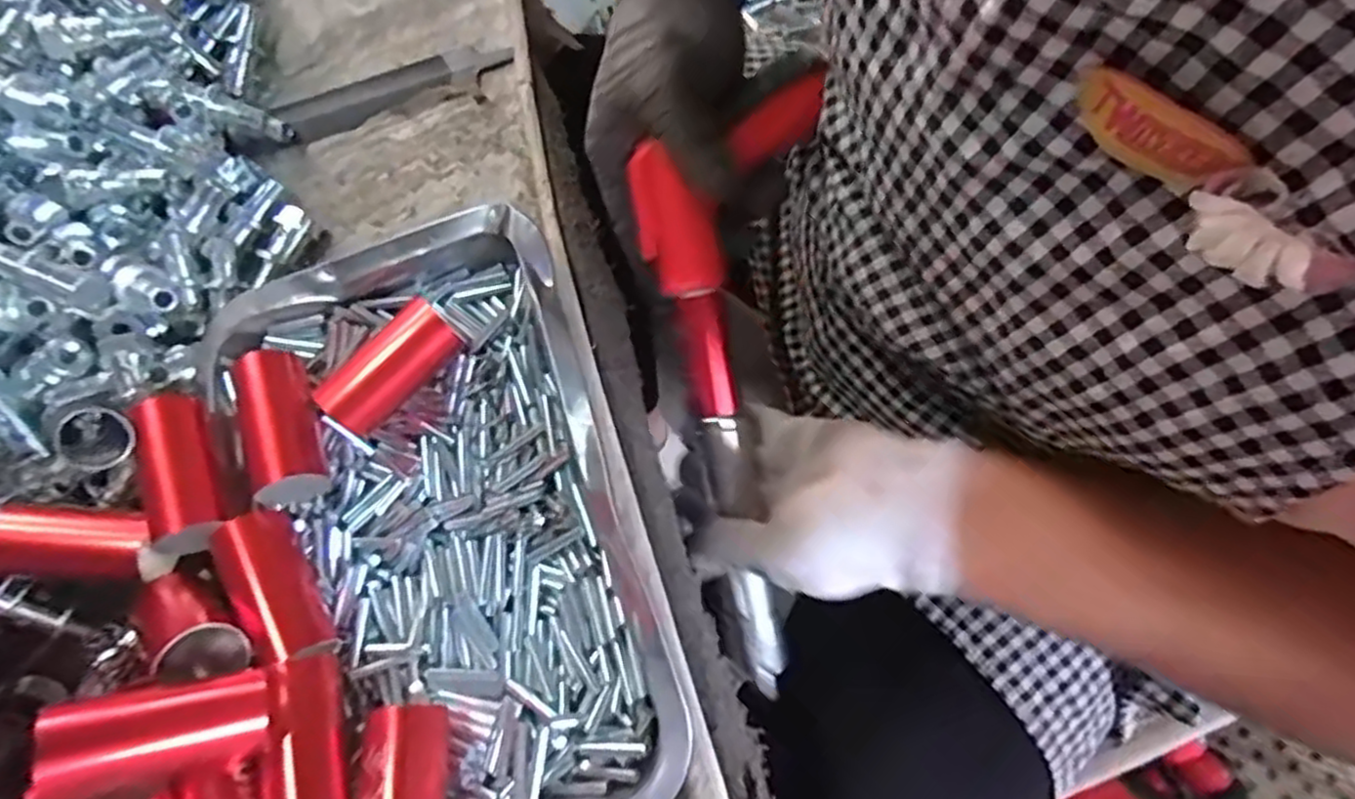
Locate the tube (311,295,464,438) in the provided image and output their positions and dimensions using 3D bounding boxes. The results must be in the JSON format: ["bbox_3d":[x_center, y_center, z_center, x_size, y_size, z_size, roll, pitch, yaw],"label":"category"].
[{"bbox_3d":[-0.123,-0.012,0.315,0.024,0.031,0.061,42,86,16],"label":"tube"}]

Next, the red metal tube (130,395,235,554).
[{"bbox_3d":[-0.210,0.031,0.304,0.022,0.022,0.063,-12,86,-1],"label":"red metal tube"}]

